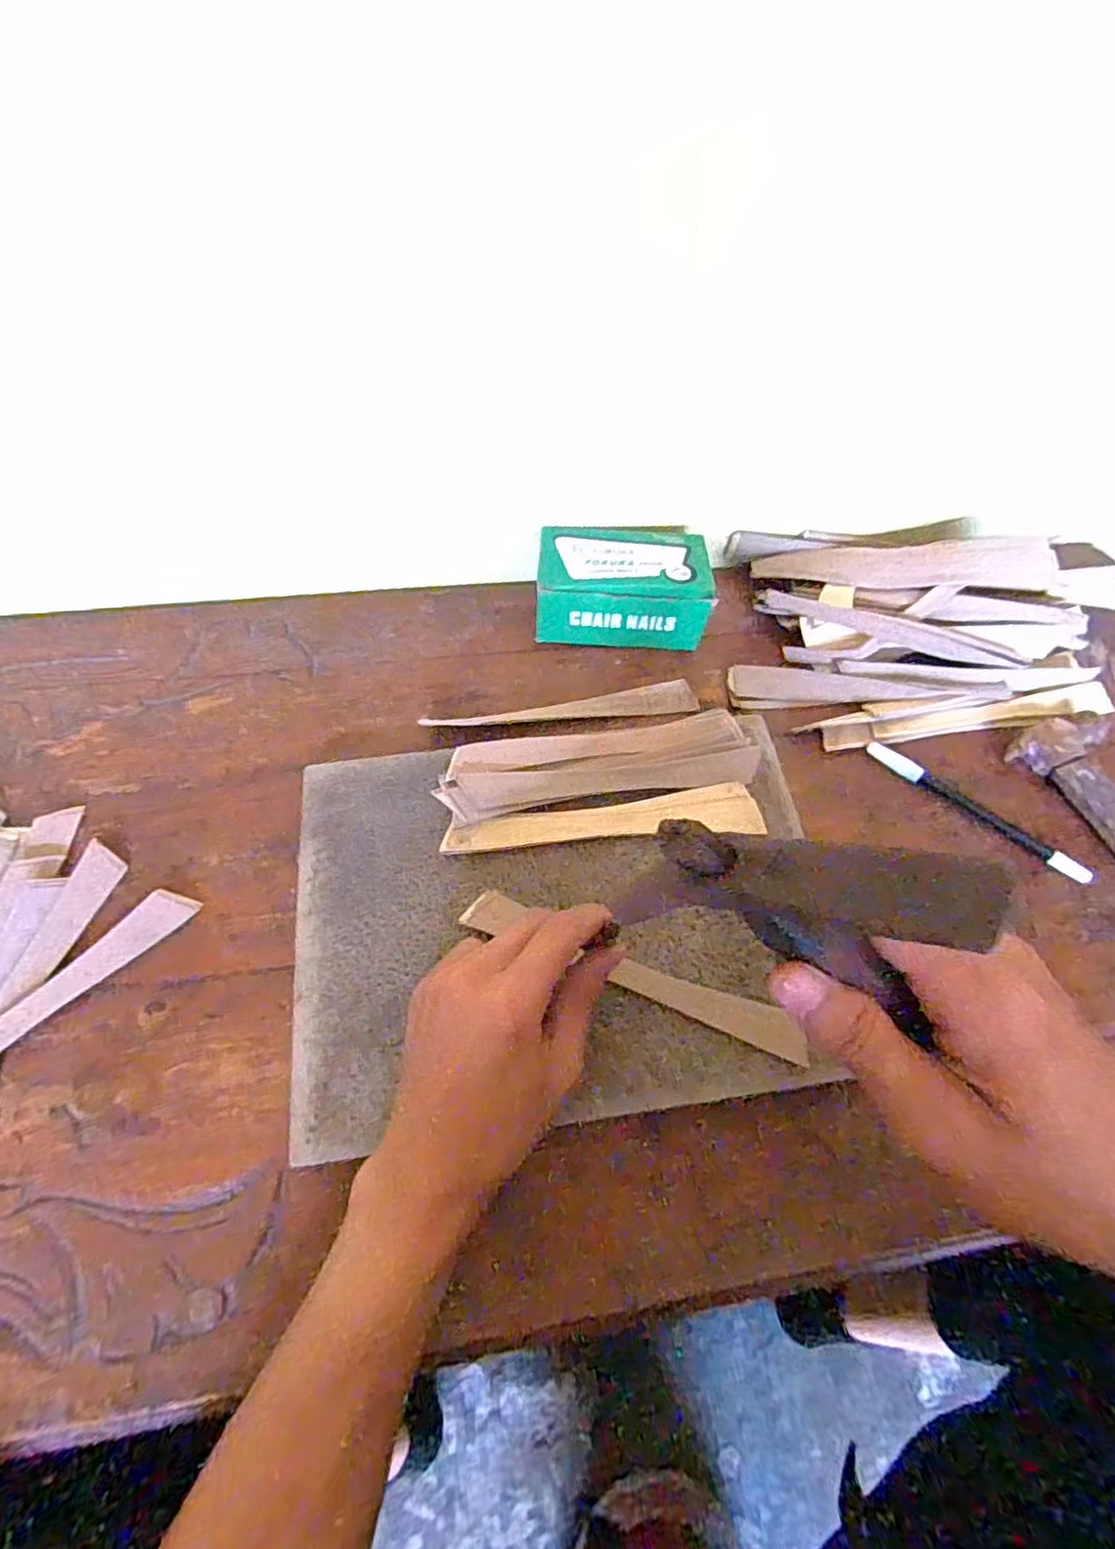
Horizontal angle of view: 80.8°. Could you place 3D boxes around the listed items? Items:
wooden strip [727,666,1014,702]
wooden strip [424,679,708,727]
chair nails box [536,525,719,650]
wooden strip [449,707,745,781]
[{"bbox_3d":[0.223,-0.063,0.467,0.197,0.009,0.028,1,64,1],"label":"wooden strip"},{"bbox_3d":[0.004,-0.046,0.443,0.183,0.013,0.021,-5,62,-6],"label":"wooden strip"},{"bbox_3d":[0.046,-0.136,0.475,0.118,0.053,0.075,2,62,-3],"label":"chair nails box"},{"bbox_3d":[0.025,-0.018,0.406,0.180,0.005,0.027,-8,60,-9],"label":"wooden strip"}]

